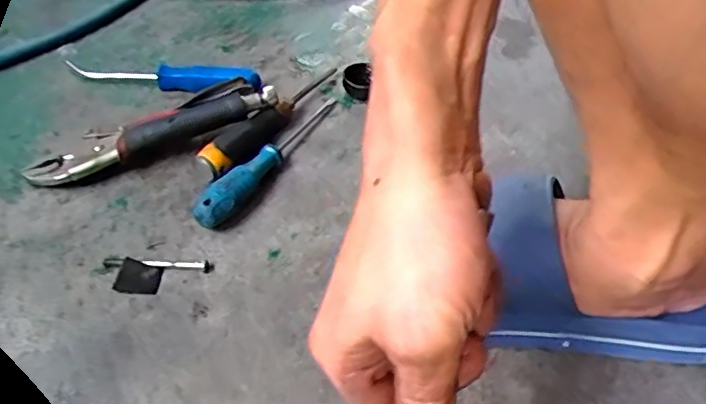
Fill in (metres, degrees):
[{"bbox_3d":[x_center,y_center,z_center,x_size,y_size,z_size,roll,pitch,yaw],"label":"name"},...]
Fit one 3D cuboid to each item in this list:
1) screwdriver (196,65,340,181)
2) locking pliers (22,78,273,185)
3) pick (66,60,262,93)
[{"bbox_3d":[-0.072,-0.087,0.542,0.028,0.023,0.195,23,48,19],"label":"screwdriver"},{"bbox_3d":[-0.177,-0.065,0.521,0.213,0.040,0.060,-22,50,-22],"label":"locking pliers"},{"bbox_3d":[-0.191,-0.127,0.589,0.201,0.025,0.029,8,45,5],"label":"pick"}]

